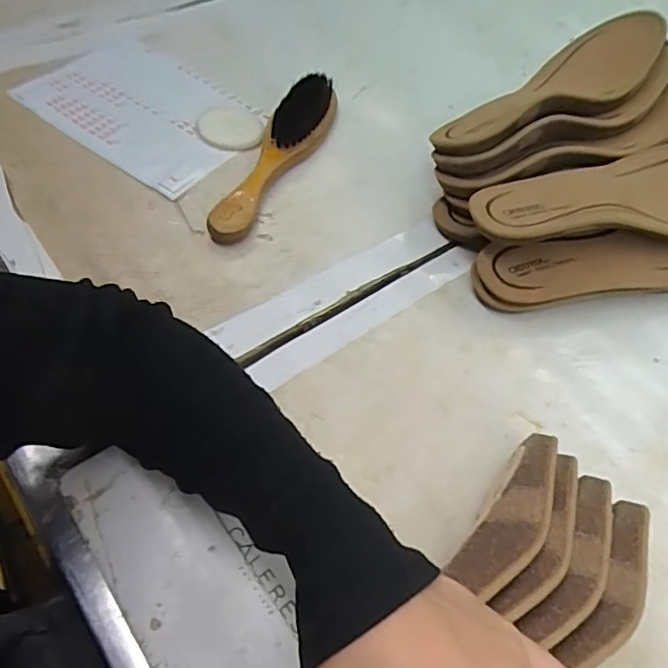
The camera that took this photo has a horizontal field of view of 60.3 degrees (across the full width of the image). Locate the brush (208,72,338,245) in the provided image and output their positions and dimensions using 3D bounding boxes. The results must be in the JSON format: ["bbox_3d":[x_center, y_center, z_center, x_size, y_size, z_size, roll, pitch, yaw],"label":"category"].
[{"bbox_3d":[-0.054,-0.162,0.520,0.047,0.039,0.215,21,57,10],"label":"brush"}]

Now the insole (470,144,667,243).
[{"bbox_3d":[0.227,-0.118,0.449,0.244,0.043,0.090,-6,58,-10],"label":"insole"}]

